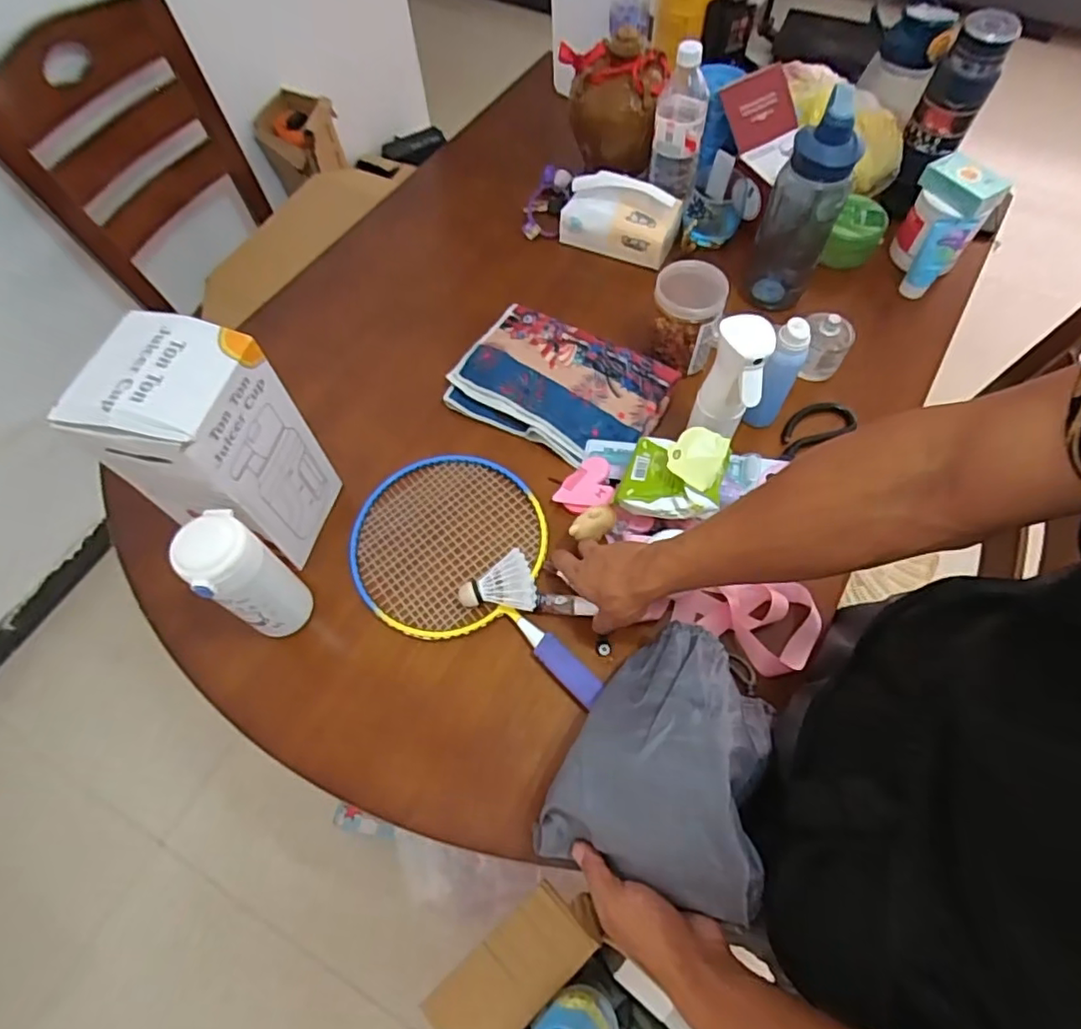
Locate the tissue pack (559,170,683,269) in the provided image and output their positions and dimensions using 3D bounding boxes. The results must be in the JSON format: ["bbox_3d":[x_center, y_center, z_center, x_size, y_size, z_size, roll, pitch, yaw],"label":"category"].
[{"bbox_3d":[0.113,-0.428,0.872,0.165,0.105,0.054,23,65,12],"label":"tissue pack"}]

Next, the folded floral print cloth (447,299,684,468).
[{"bbox_3d":[0.023,-0.164,0.783,0.257,0.044,0.179,29,67,15],"label":"folded floral print cloth"}]

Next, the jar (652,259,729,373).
[{"bbox_3d":[0.179,-0.236,0.760,0.085,0.132,0.077,10,64,6],"label":"jar"}]

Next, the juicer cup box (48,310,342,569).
[{"bbox_3d":[-0.309,-0.060,0.592,0.110,0.249,0.118,13,64,7],"label":"juicer cup box"}]

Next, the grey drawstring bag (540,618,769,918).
[{"bbox_3d":[0.113,0.198,0.519,0.162,0.102,0.215,19,65,10],"label":"grey drawstring bag"}]

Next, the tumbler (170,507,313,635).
[{"bbox_3d":[-0.282,0.060,0.590,0.063,0.171,0.063,0,63,1],"label":"tumbler"}]

